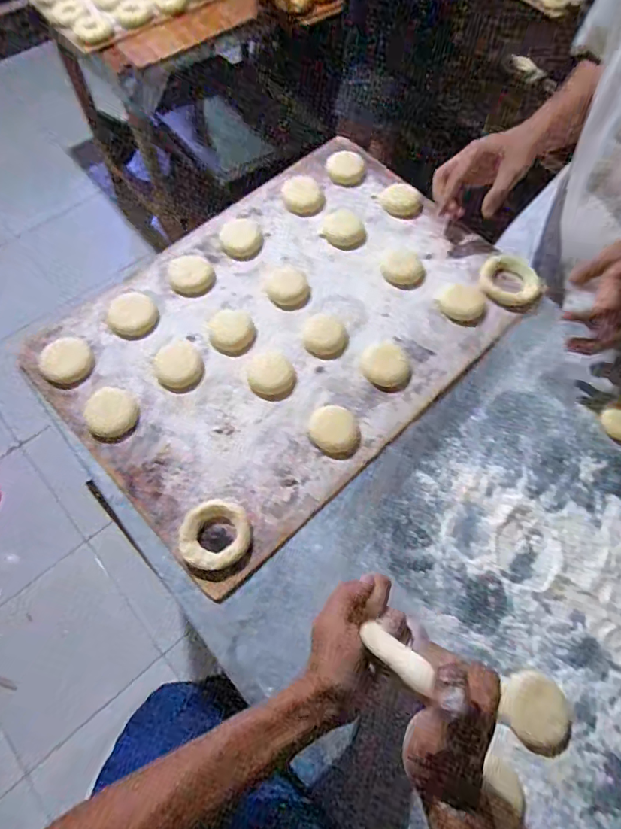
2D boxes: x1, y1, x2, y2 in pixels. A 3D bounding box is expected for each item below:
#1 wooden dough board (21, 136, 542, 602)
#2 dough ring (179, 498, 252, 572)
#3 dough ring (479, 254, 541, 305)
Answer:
[{"bbox_3d":[-0.030,-0.130,0.629,0.592,0.020,0.414,-40,73,-18],"label":"wooden dough board"},{"bbox_3d":[-0.101,0.126,0.503,0.072,0.022,0.072,1,66,-2],"label":"dough ring"},{"bbox_3d":[0.279,-0.188,0.654,0.079,0.021,0.074,1,66,-2],"label":"dough ring"}]

